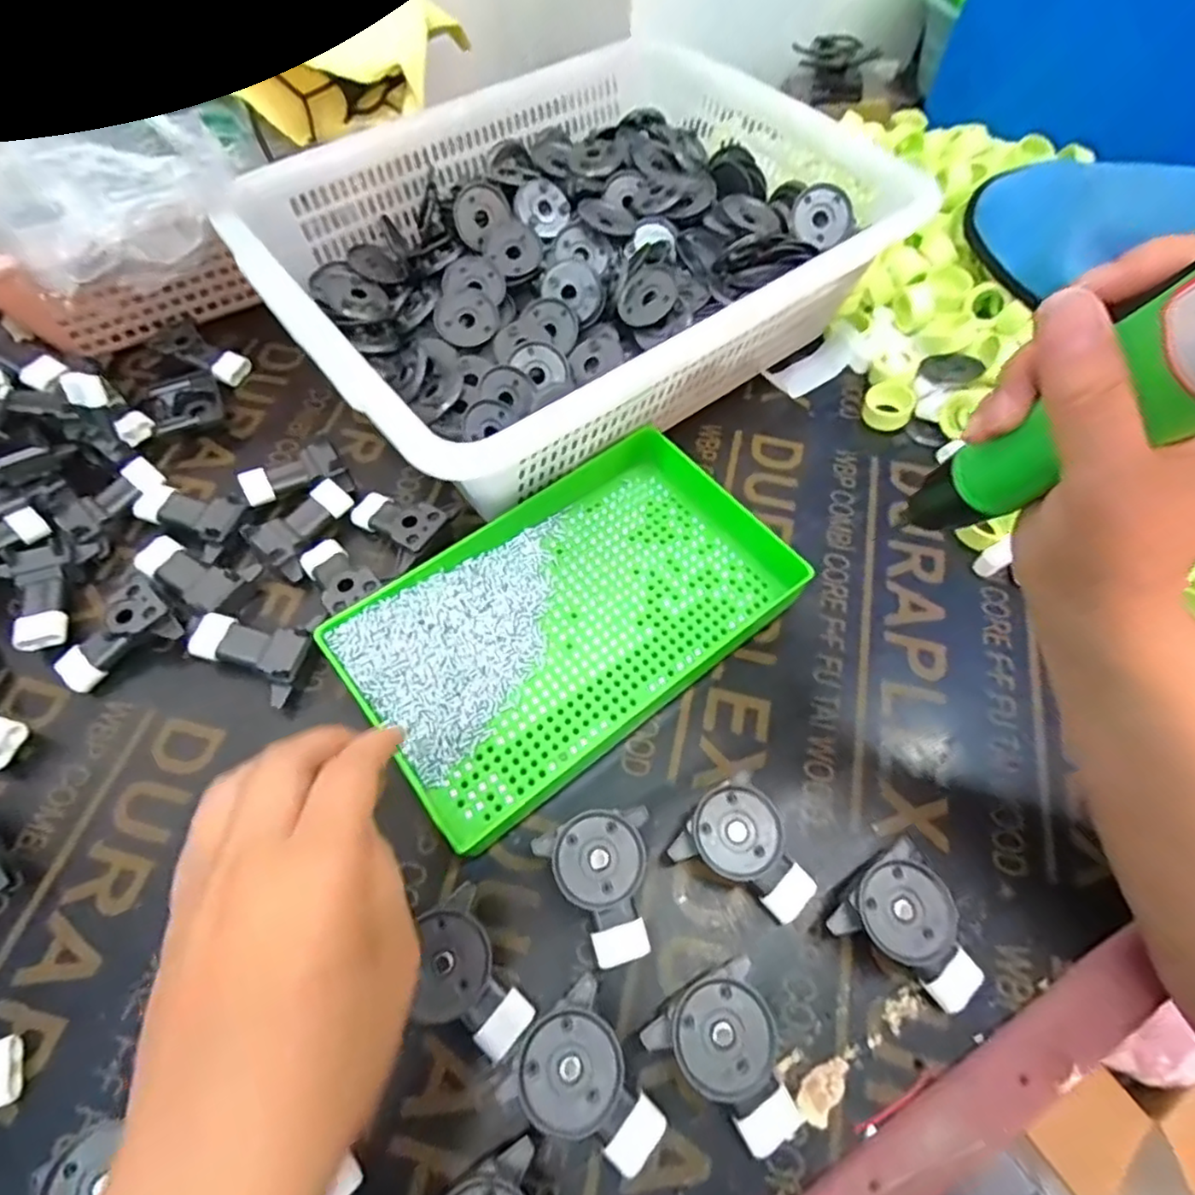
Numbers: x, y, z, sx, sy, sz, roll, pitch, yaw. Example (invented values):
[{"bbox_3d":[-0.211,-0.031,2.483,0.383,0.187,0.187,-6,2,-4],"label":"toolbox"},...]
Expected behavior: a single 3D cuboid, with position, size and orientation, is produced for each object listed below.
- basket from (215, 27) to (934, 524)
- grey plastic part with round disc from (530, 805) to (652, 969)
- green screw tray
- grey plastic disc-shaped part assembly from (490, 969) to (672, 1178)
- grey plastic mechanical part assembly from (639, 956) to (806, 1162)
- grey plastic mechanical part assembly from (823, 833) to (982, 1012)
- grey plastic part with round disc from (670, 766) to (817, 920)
[{"bbox_3d":[-0.020,-0.241,0.450,0.390,0.101,0.298,-35,67,-17],"label":"basket"},{"bbox_3d":[0.008,0.137,0.310,0.053,0.028,0.065,-24,64,-12],"label":"grey plastic part with round disc"},{"bbox_3d":[-0.018,0.006,0.374,0.239,0.034,0.154,-36,69,-17],"label":"green screw tray"},{"bbox_3d":[-0.004,0.209,0.269,0.050,0.025,0.066,-35,66,-17],"label":"grey plastic disc-shaped part assembly"},{"bbox_3d":[0.057,0.202,0.274,0.051,0.028,0.068,-24,64,-12],"label":"grey plastic mechanical part assembly"},{"bbox_3d":[0.147,0.158,0.298,0.052,0.029,0.066,-31,65,-16],"label":"grey plastic mechanical part assembly"},{"bbox_3d":[0.072,0.129,0.315,0.051,0.027,0.066,-35,67,-18],"label":"grey plastic part with round disc"}]

